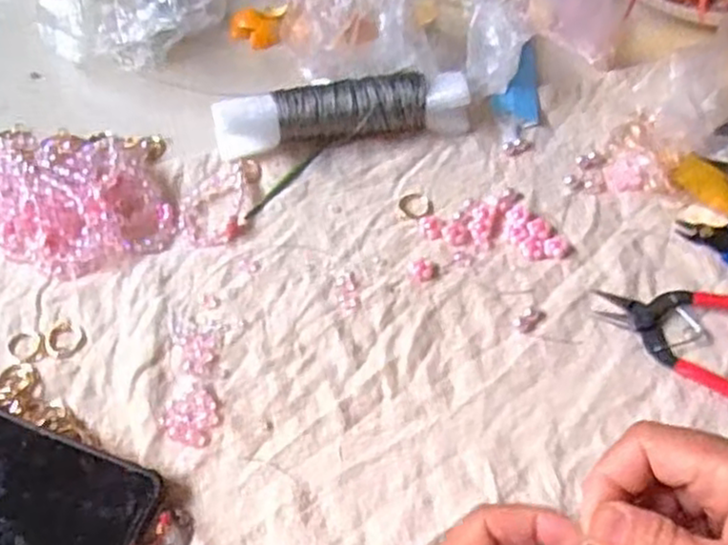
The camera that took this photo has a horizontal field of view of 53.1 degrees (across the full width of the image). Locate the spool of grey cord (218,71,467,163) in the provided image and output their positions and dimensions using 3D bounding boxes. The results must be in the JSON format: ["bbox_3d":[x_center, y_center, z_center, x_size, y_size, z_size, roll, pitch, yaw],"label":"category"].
[{"bbox_3d":[-0.015,-0.113,0.521,0.180,0.040,0.033,-10,56,-2],"label":"spool of grey cord"}]

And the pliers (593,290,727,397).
[{"bbox_3d":[0.208,0.037,0.422,0.139,0.009,0.092,20,60,17],"label":"pliers"}]

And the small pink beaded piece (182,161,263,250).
[{"bbox_3d":[-0.102,-0.050,0.511,0.047,0.008,0.075,5,56,8],"label":"small pink beaded piece"}]

